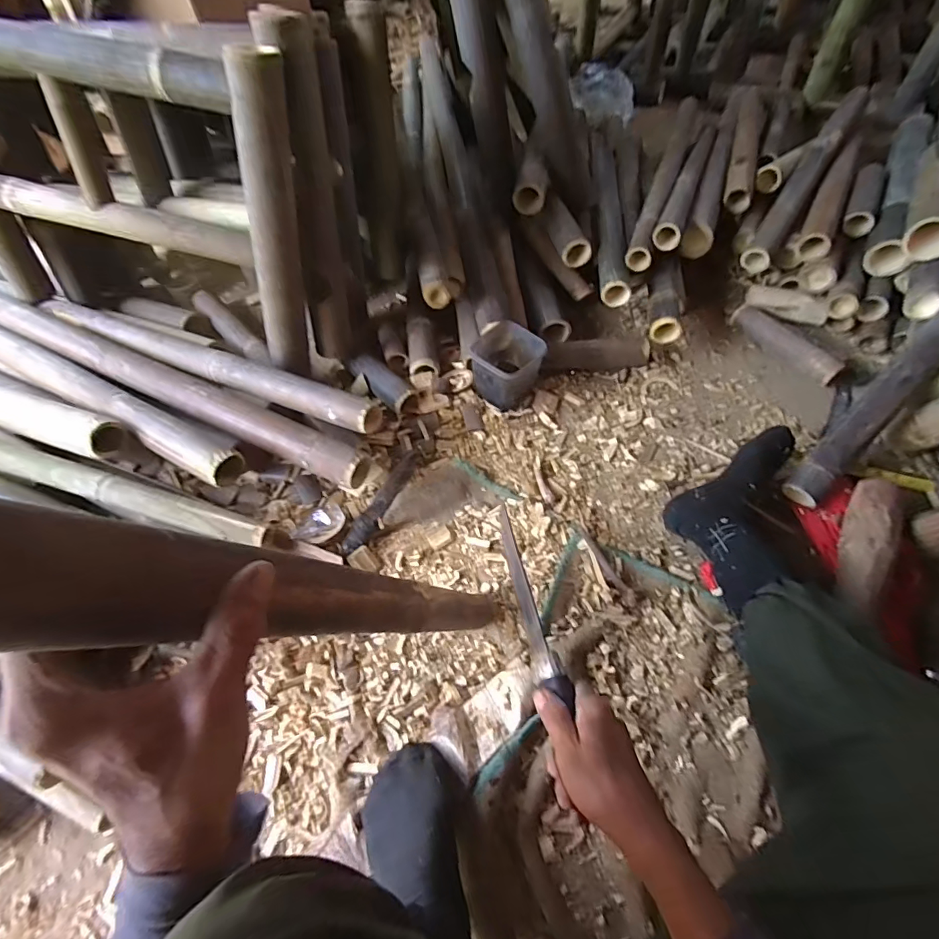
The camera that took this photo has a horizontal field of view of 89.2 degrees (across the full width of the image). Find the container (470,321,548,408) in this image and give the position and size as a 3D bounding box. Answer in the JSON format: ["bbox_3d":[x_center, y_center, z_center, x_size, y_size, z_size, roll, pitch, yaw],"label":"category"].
[{"bbox_3d":[0.068,-0.199,0.924,0.116,0.115,0.125,-37,62,-20],"label":"container"}]

